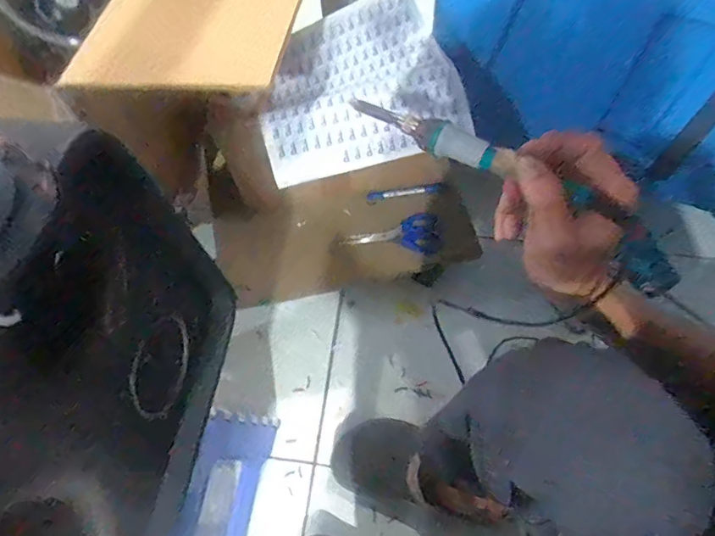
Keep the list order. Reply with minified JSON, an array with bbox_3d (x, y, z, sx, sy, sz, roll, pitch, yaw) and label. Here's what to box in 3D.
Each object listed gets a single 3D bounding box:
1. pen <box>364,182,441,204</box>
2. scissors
[{"bbox_3d":[0.075,-0.121,0.798,0.121,0.017,0.013,-6,63,14],"label":"pen"},{"bbox_3d":[0.057,-0.061,0.789,0.150,0.007,0.065,6,82,-4],"label":"scissors"}]

